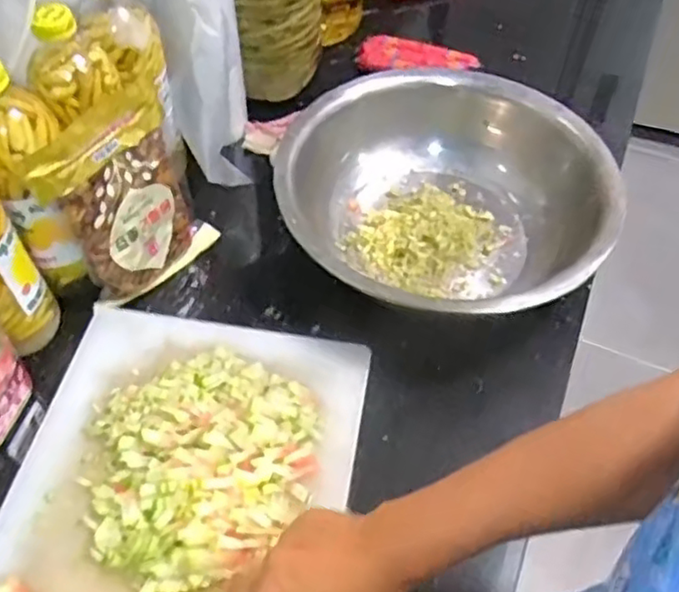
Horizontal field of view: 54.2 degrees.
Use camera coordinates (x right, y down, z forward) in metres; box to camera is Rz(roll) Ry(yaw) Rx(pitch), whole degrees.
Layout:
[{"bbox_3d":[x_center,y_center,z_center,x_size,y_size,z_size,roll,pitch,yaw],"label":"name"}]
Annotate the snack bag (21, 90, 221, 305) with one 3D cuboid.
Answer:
[{"bbox_3d":[-0.216,-0.094,0.683,0.068,0.190,0.150,29,58,19],"label":"snack bag"}]

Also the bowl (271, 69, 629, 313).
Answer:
[{"bbox_3d":[0.117,-0.099,0.760,0.359,0.123,0.349,1,54,-1],"label":"bowl"}]

